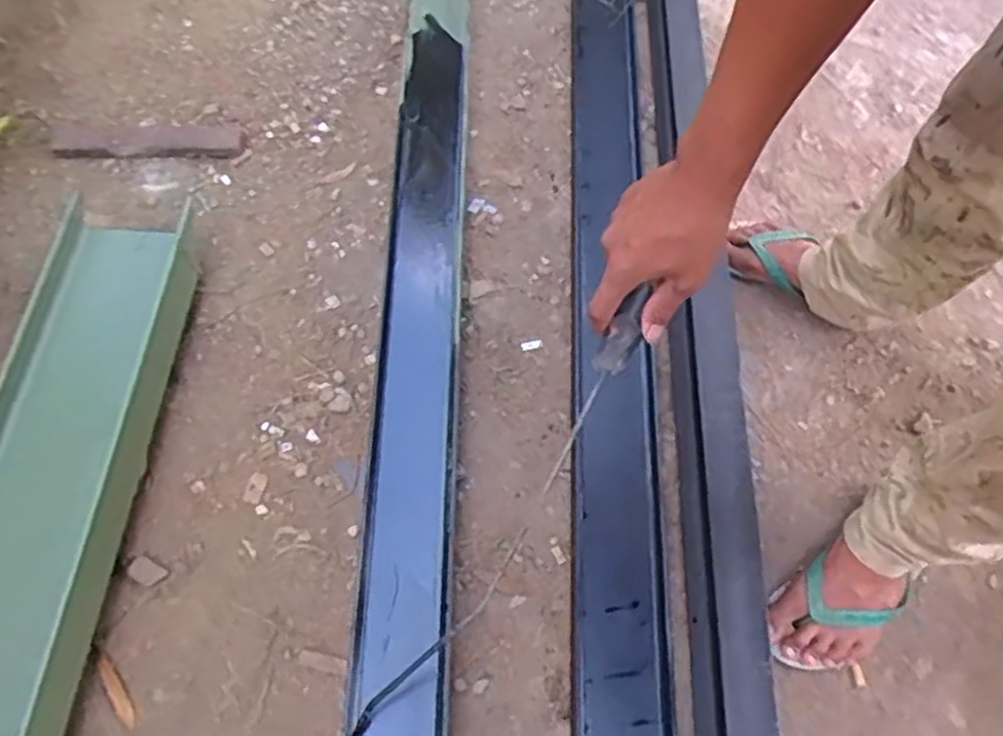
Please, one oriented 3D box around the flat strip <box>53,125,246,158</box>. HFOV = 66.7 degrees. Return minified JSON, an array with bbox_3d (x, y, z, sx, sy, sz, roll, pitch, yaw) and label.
[{"bbox_3d":[-0.522,-0.338,1.130,0.271,0.010,0.057,-1,64,-2],"label":"flat strip"}]

